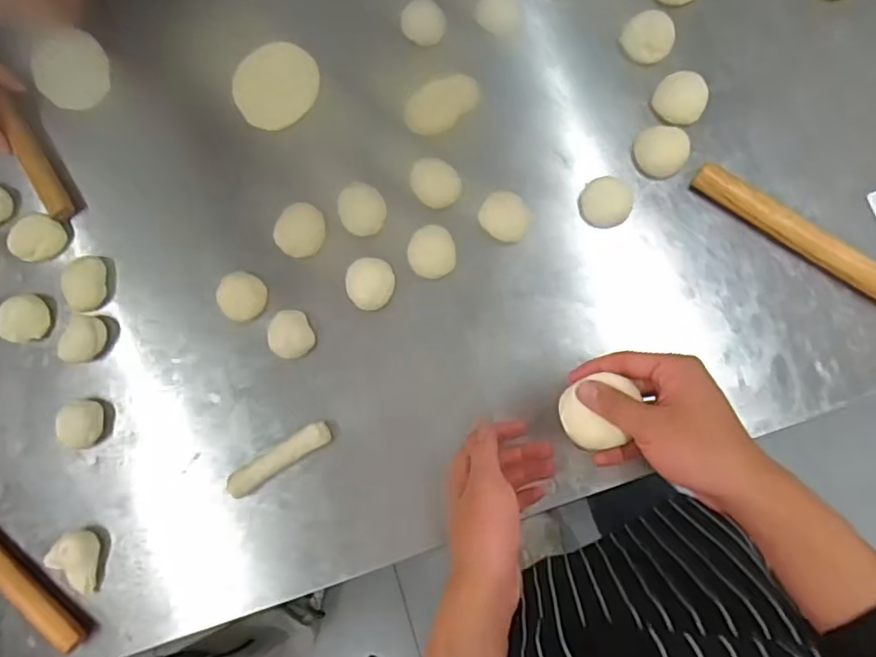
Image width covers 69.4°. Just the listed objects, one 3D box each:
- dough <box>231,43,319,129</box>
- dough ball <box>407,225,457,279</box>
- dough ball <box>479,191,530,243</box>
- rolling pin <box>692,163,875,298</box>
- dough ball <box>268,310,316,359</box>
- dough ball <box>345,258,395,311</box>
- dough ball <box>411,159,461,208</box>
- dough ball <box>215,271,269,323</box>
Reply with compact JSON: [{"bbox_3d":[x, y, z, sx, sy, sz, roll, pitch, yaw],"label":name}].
[{"bbox_3d":[-0.177,-0.265,0.690,0.093,0.005,0.086,0,89,7],"label":"dough"},{"bbox_3d":[-0.006,-0.078,0.646,0.046,0.017,0.052,-6,88,7],"label":"dough ball"},{"bbox_3d":[0.068,-0.112,0.636,0.048,0.027,0.046,0,89,7],"label":"dough ball"},{"bbox_3d":[0.375,-0.065,0.589,0.300,0.027,0.032,34,93,7],"label":"rolling pin"},{"bbox_3d":[-0.149,0.007,0.648,0.040,0.037,0.049,-37,81,3],"label":"dough ball"},{"bbox_3d":[-0.068,-0.045,0.645,0.045,0.025,0.051,-13,87,7],"label":"dough ball"},{"bbox_3d":[-0.002,-0.151,0.647,0.046,0.023,0.055,-20,86,7],"label":"dough ball"},{"bbox_3d":[-0.204,-0.033,0.664,0.045,0.029,0.049,0,89,7],"label":"dough ball"}]

